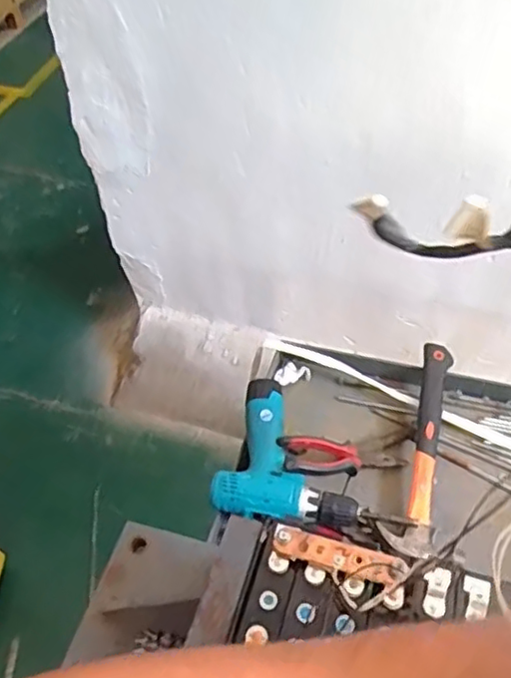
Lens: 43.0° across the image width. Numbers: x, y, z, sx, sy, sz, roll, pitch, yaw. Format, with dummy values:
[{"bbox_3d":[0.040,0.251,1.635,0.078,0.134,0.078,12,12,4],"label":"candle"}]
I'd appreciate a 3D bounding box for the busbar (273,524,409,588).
[{"bbox_3d":[0.067,0.173,0.518,0.105,0.007,0.024,12,51,13],"label":"busbar"}]

